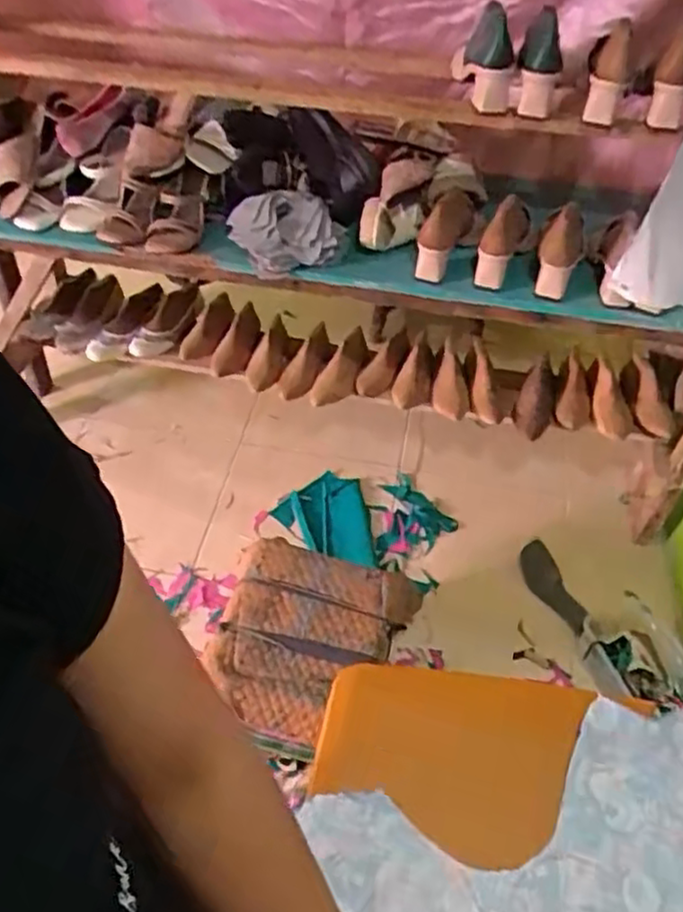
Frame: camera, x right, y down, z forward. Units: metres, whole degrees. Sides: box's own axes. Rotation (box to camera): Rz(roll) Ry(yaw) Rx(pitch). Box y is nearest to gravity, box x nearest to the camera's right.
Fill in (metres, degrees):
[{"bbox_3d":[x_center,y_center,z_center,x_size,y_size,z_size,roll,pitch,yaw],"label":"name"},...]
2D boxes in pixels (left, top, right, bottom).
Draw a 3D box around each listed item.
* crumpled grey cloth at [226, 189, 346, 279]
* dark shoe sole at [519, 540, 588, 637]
[{"bbox_3d":[-0.096,-0.390,1.253,0.193,0.070,0.164,-7,49,-9],"label":"crumpled grey cloth"},{"bbox_3d":[0.436,0.276,1.492,0.081,0.038,0.217,-11,49,-12],"label":"dark shoe sole"}]

